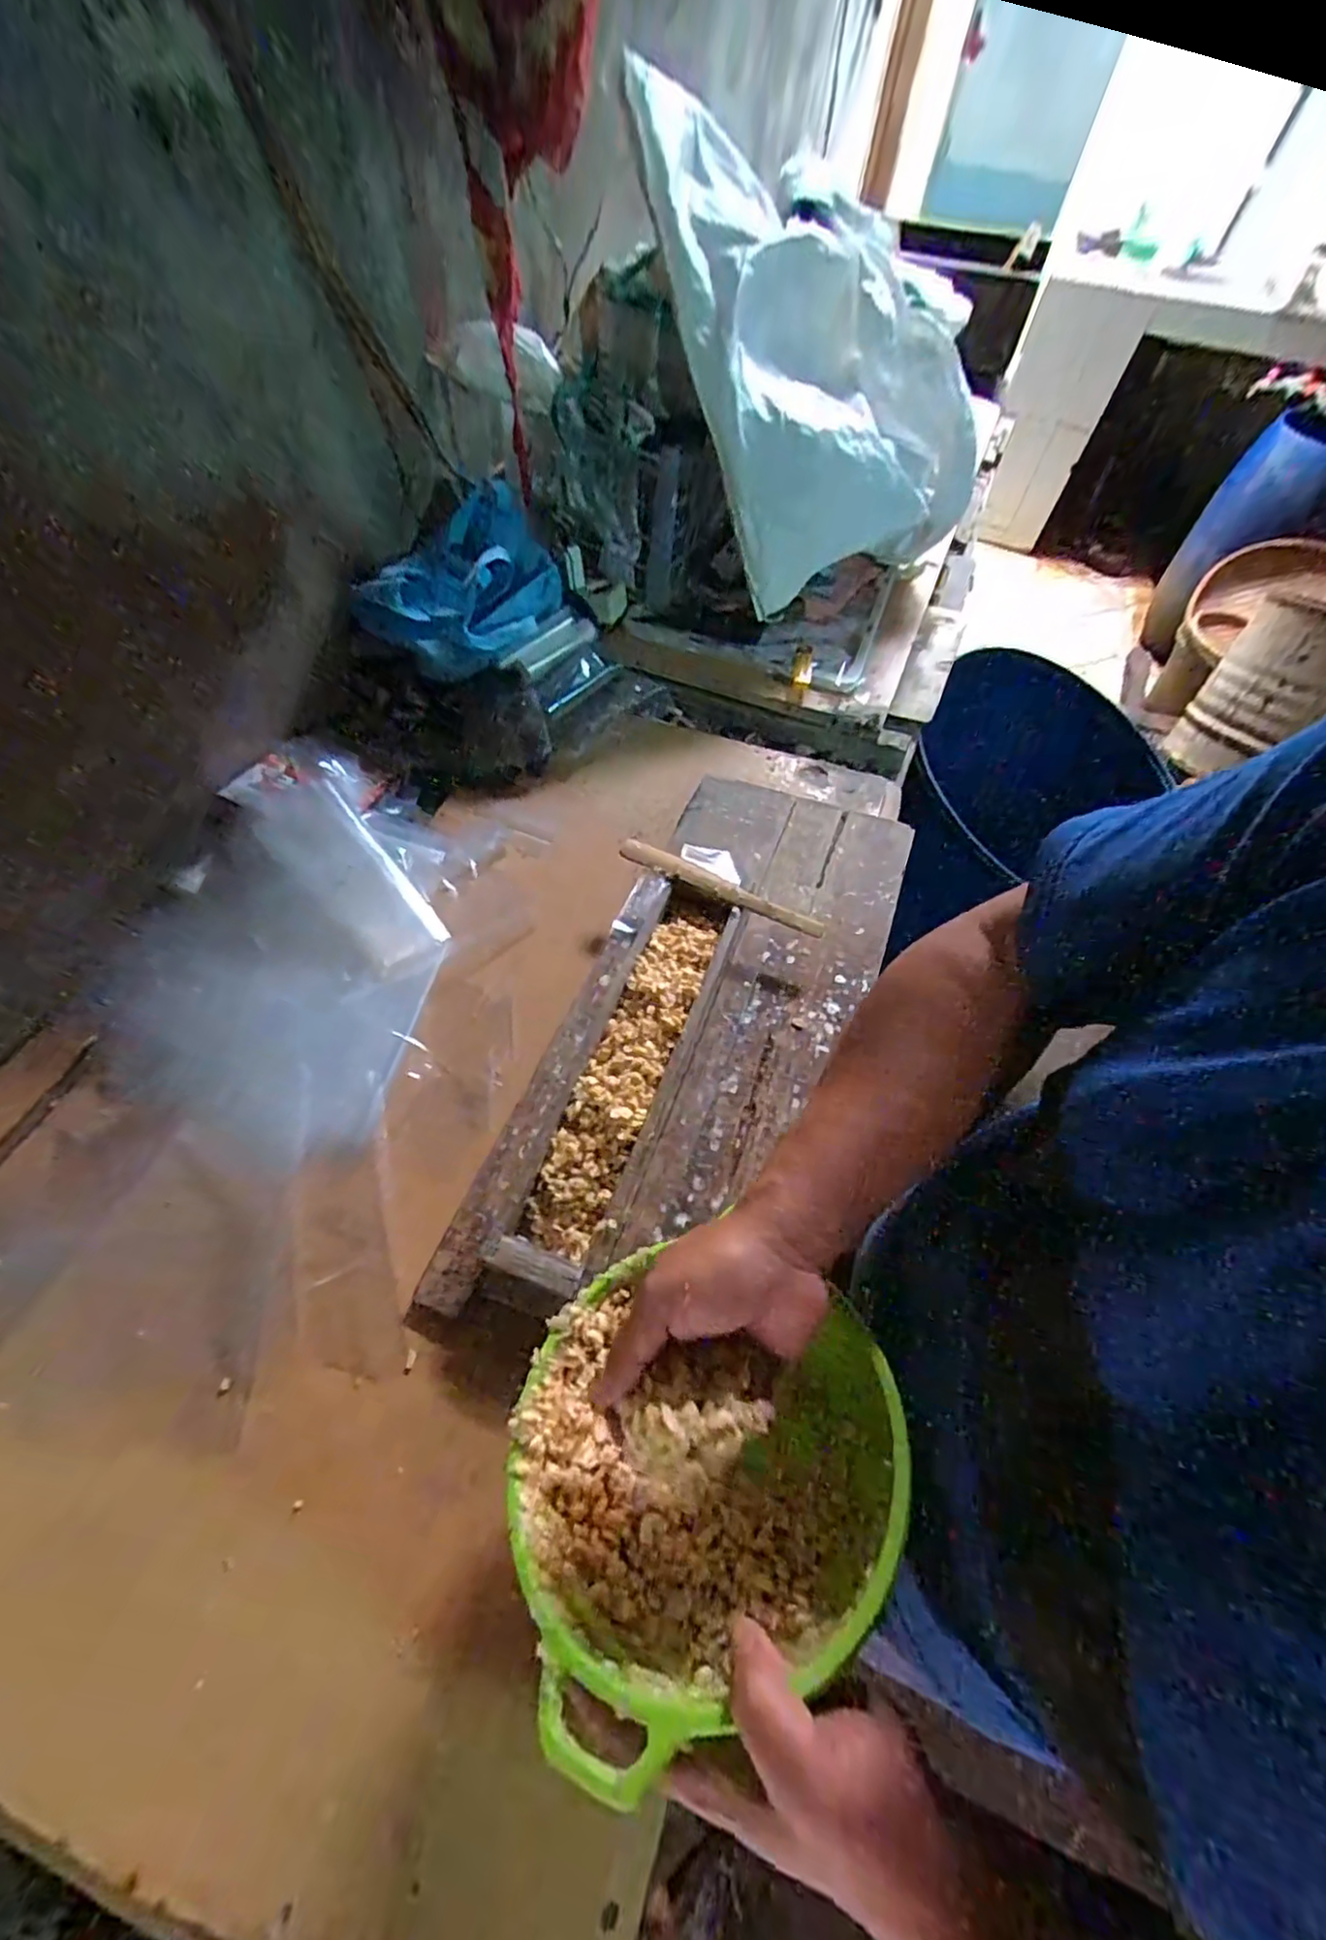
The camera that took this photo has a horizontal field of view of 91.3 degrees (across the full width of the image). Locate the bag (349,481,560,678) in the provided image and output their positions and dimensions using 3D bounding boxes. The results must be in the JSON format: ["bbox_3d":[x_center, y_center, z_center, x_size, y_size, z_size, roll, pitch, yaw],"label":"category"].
[{"bbox_3d":[-0.231,-0.458,0.772,0.163,0.103,0.241,41,64,17],"label":"bag"}]

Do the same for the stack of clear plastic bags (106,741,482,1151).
[{"bbox_3d":[-0.364,-0.054,0.654,0.296,0.053,0.438,9,58,4],"label":"stack of clear plastic bags"}]

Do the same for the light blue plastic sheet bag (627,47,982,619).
[{"bbox_3d":[0.215,-0.805,0.865,0.489,0.409,0.293,-32,67,-22],"label":"light blue plastic sheet bag"}]

